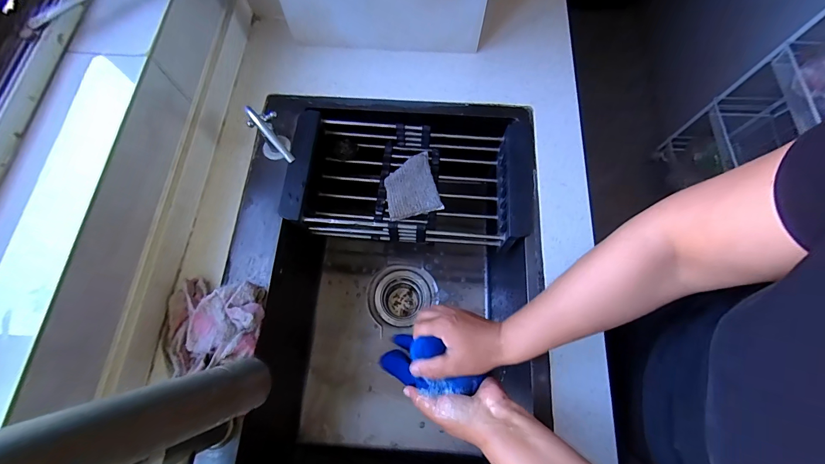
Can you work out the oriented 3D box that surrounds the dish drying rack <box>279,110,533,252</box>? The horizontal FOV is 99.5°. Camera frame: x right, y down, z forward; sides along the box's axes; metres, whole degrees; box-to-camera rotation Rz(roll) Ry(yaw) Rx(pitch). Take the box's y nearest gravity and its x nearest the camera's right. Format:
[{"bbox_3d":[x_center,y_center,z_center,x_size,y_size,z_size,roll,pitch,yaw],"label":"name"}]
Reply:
[{"bbox_3d":[-0.002,-0.085,0.579,0.383,0.087,0.202,5,72,1],"label":"dish drying rack"}]

